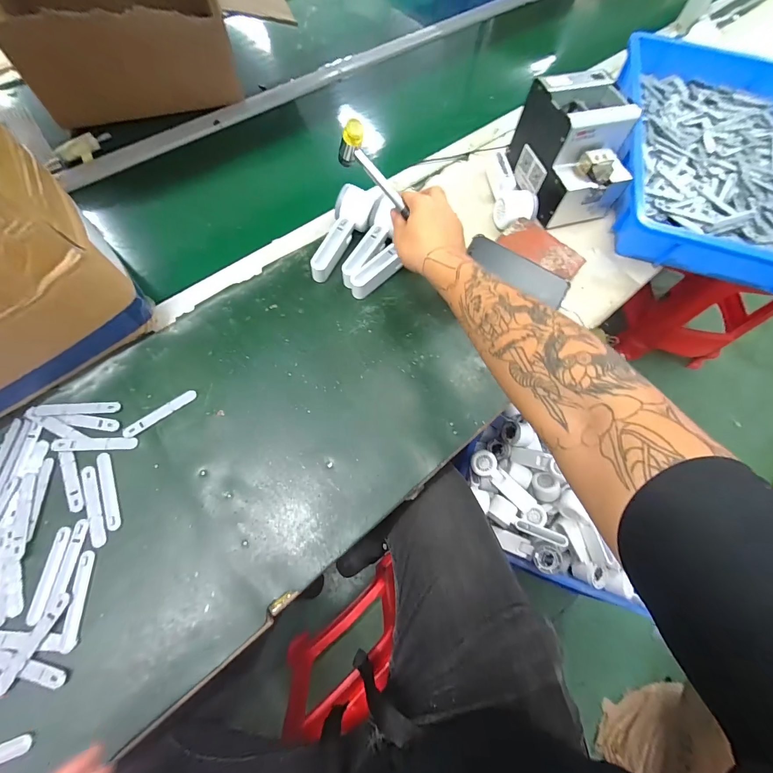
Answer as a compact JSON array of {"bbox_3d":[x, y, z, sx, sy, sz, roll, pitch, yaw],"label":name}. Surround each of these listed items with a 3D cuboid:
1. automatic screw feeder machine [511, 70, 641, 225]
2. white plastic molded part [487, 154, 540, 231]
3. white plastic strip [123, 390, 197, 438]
[{"bbox_3d":[0.321,-0.402,0.582,0.140,0.133,0.181,-14,70,-9],"label":"automatic screw feeder machine"},{"bbox_3d":[0.219,-0.352,0.608,0.060,0.045,0.182,-2,68,-4],"label":"white plastic molded part"},{"bbox_3d":[-0.298,0.034,0.450,0.095,0.005,0.018,-35,74,-15],"label":"white plastic strip"}]

